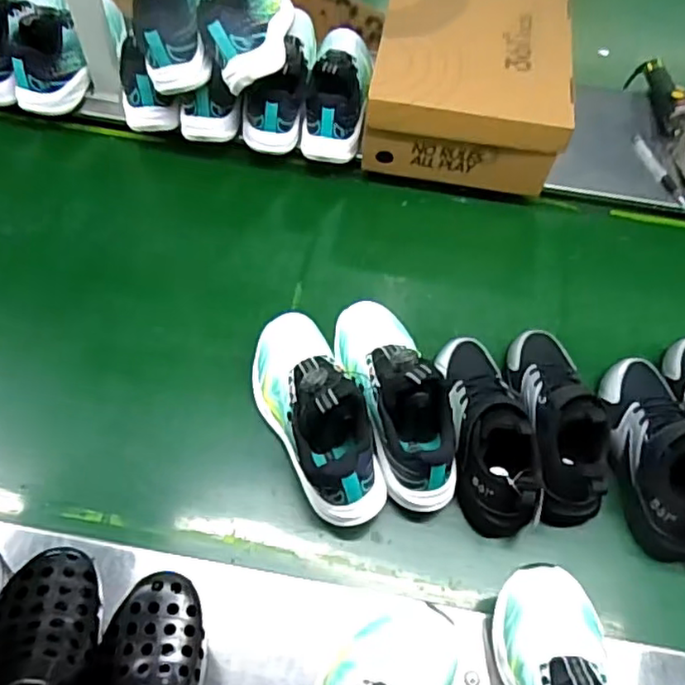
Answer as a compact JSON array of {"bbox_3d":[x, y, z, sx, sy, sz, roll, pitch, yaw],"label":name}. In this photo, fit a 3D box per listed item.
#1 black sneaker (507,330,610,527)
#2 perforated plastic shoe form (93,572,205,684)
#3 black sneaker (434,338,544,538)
[{"bbox_3d":[0.230,0.071,0.660,0.079,0.098,0.211,3,60,-3],"label":"black sneaker"},{"bbox_3d":[-0.132,0.226,0.426,0.066,0.057,0.124,4,60,-2],"label":"perforated plastic shoe form"},{"bbox_3d":[0.152,0.082,0.650,0.082,0.092,0.210,-4,60,-7],"label":"black sneaker"}]

